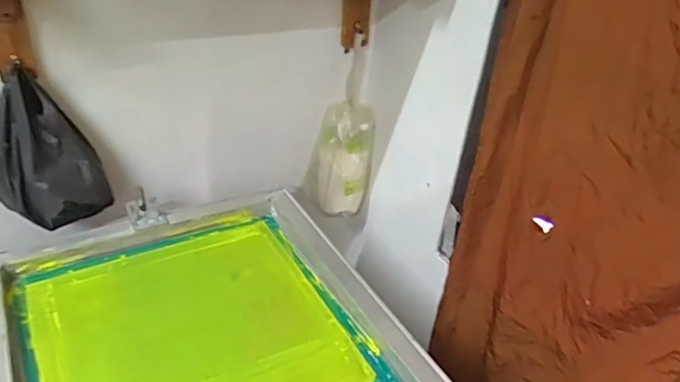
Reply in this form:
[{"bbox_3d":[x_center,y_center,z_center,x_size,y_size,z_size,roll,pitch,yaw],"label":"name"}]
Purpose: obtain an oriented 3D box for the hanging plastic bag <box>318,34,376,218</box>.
[{"bbox_3d":[0.016,-0.104,1.094,0.083,0.327,0.085,-19,42,-32],"label":"hanging plastic bag"}]

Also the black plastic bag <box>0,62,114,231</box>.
[{"bbox_3d":[-0.429,-0.056,0.806,0.112,0.202,0.123,26,39,26],"label":"black plastic bag"}]

